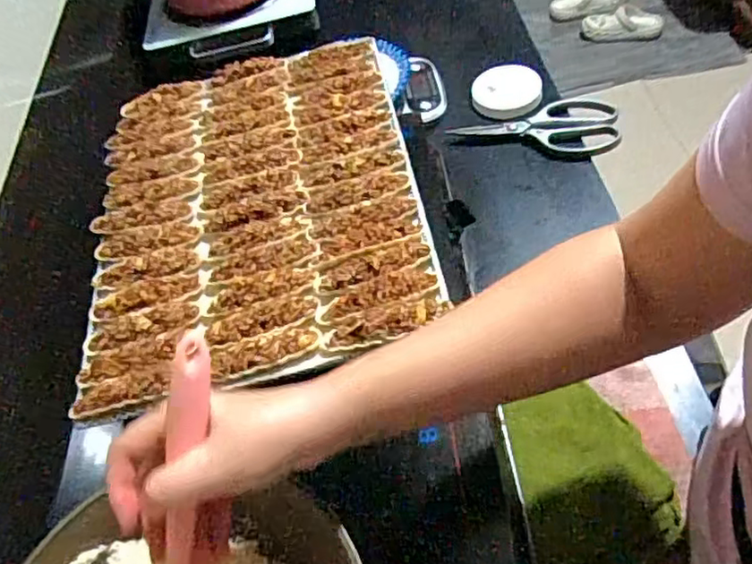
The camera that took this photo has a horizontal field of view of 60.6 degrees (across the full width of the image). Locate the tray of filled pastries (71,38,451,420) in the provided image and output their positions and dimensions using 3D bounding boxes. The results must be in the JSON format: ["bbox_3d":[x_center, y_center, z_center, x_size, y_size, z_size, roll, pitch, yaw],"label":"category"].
[{"bbox_3d":[-0.127,-0.092,0.644,0.316,0.048,0.435,-10,52,-2],"label":"tray of filled pastries"}]

